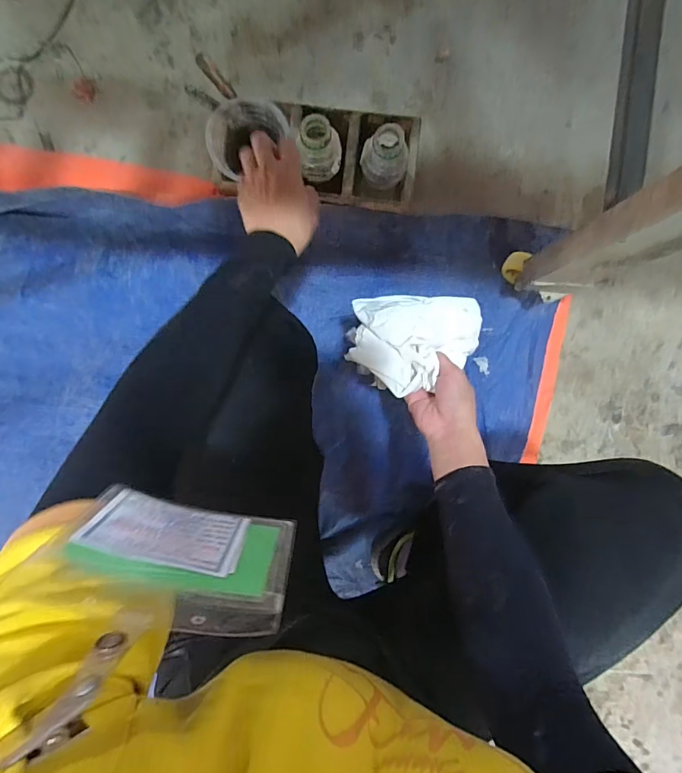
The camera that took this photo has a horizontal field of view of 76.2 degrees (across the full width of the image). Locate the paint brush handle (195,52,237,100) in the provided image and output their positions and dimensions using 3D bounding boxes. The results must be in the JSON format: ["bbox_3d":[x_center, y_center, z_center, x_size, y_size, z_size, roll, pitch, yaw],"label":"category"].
[{"bbox_3d":[-0.176,-0.436,0.614,0.015,0.066,0.015,36,90,44],"label":"paint brush handle"}]

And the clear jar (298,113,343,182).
[{"bbox_3d":[-0.030,-0.319,0.594,0.060,0.082,0.052,4,90,0],"label":"clear jar"}]

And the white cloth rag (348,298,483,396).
[{"bbox_3d":[0.088,-0.053,0.516,0.147,0.050,0.117,6,90,0],"label":"white cloth rag"}]

